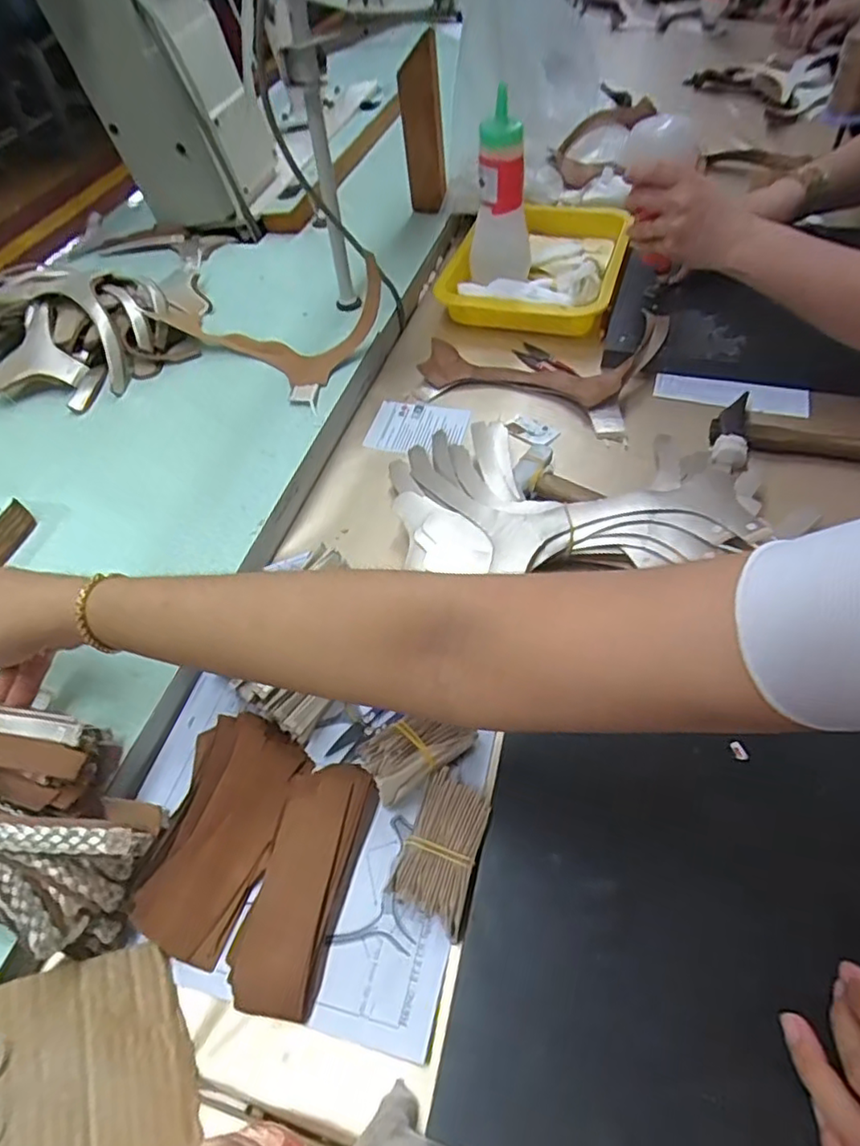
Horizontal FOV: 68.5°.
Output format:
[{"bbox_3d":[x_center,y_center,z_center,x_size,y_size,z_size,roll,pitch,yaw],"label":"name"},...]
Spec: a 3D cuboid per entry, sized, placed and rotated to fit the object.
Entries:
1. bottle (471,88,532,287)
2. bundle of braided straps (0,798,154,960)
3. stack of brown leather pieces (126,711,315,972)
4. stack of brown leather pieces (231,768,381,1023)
[{"bbox_3d":[0.080,-0.415,0.704,0.066,0.193,0.053,4,52,7],"label":"bottle"},{"bbox_3d":[-0.250,0.154,0.352,0.173,0.054,0.076,8,53,10],"label":"bundle of braided straps"},{"bbox_3d":[-0.128,0.156,0.389,0.063,0.018,0.136,25,56,-8],"label":"stack of brown leather pieces"},{"bbox_3d":[-0.072,0.178,0.370,0.053,0.016,0.133,8,53,10],"label":"stack of brown leather pieces"}]

